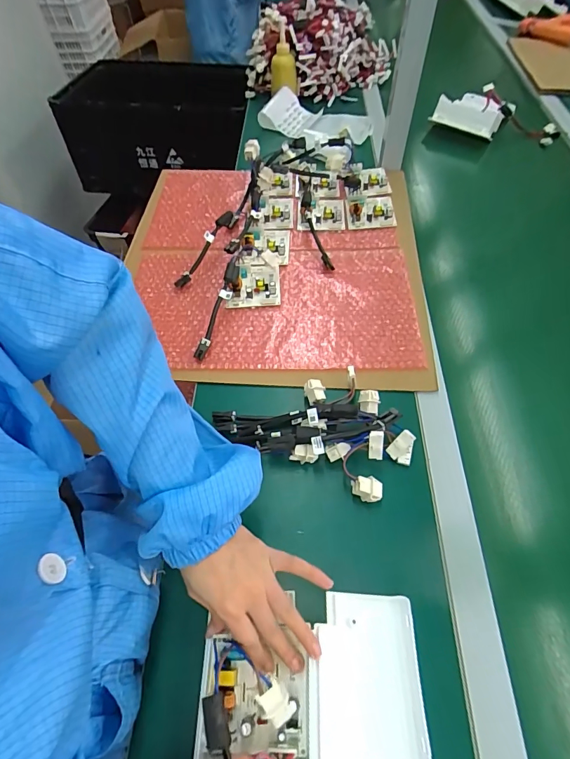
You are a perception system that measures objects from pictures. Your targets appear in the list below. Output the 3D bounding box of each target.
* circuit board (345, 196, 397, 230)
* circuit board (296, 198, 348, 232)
[{"bbox_3d":[0.159,-0.316,0.751,0.091,0.014,0.090,-2,57,1],"label":"circuit board"},{"bbox_3d":[0.066,-0.310,0.742,0.088,0.015,0.094,2,57,3],"label":"circuit board"}]

